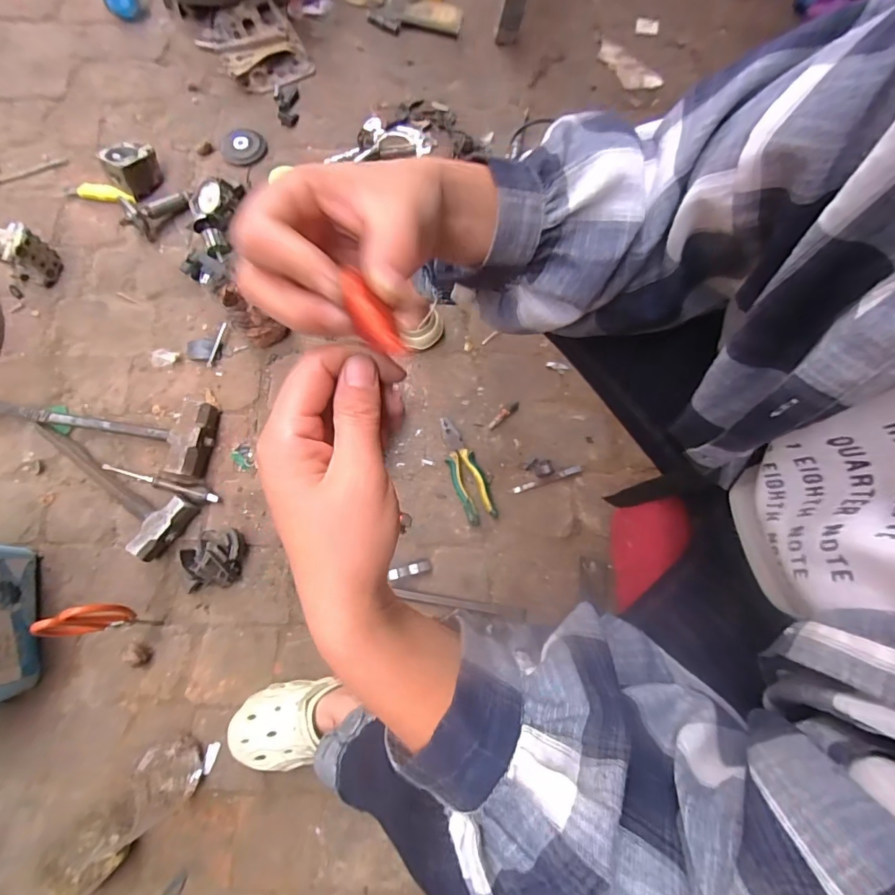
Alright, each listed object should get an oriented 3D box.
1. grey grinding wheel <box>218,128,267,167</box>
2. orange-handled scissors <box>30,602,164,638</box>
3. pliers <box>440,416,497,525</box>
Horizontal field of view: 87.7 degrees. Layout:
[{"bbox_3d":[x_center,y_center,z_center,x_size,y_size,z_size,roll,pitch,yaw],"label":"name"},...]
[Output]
[{"bbox_3d":[-0.418,-0.615,0.953,0.092,0.020,0.100,0,75,-1],"label":"grey grinding wheel"},{"bbox_3d":[-0.492,0.249,0.673,0.101,0.169,0.030,-9,75,-3],"label":"orange-handled scissors"},{"bbox_3d":[0.030,0.038,0.819,0.056,0.029,0.194,-19,76,-6],"label":"pliers"}]

